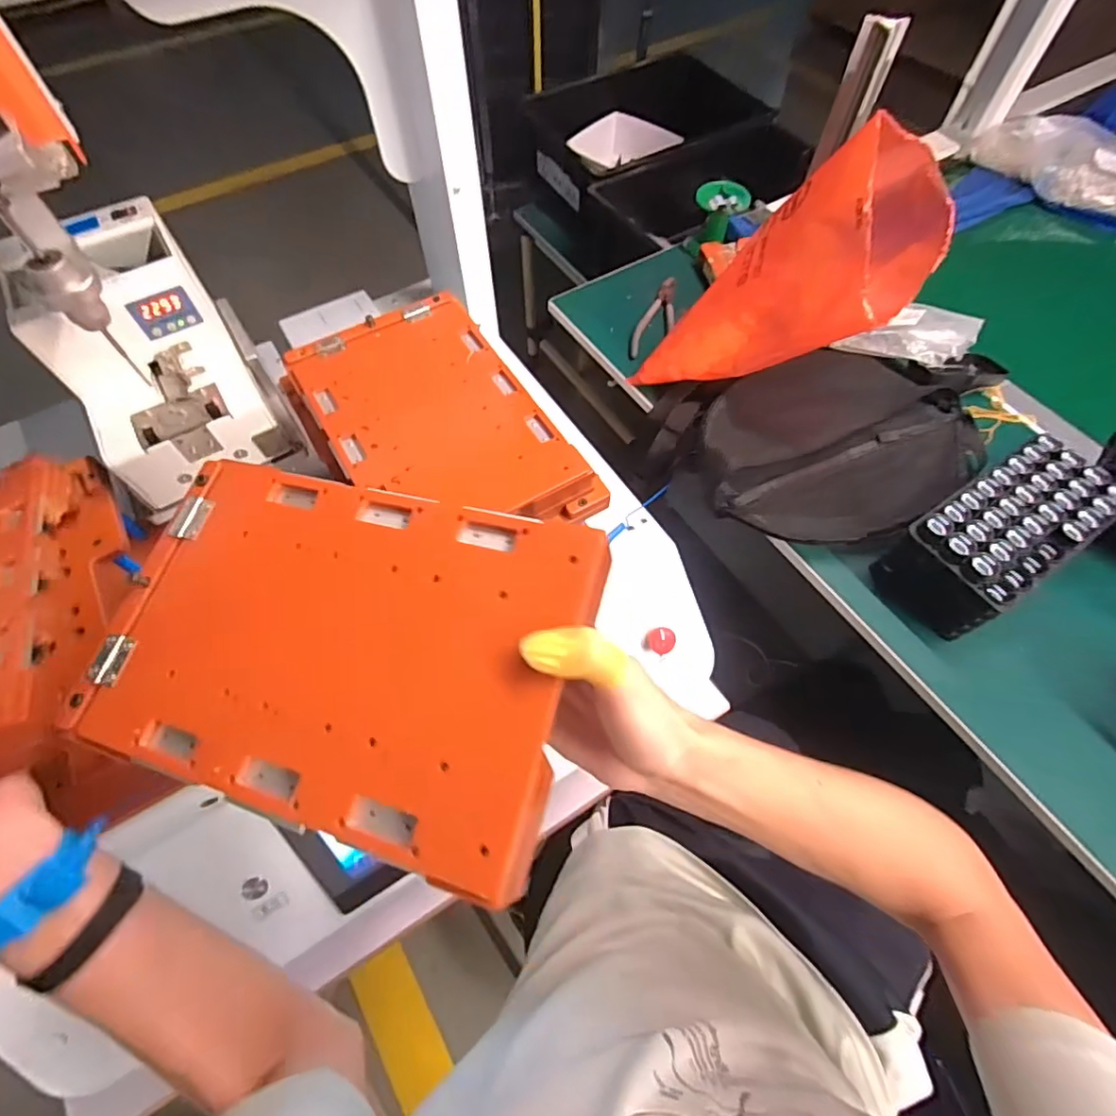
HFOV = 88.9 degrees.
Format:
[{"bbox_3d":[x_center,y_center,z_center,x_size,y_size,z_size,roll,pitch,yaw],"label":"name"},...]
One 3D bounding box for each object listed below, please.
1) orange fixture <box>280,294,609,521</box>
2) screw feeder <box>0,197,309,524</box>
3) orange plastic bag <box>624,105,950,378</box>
[{"bbox_3d":[-0.104,-0.110,0.480,0.169,0.039,0.258,-31,66,-15],"label":"orange fixture"},{"bbox_3d":[-0.351,-0.174,0.498,0.136,0.148,0.198,-32,66,-16],"label":"screw feeder"},{"bbox_3d":[0.253,-0.298,0.595,0.214,0.234,0.227,31,66,16],"label":"orange plastic bag"}]

